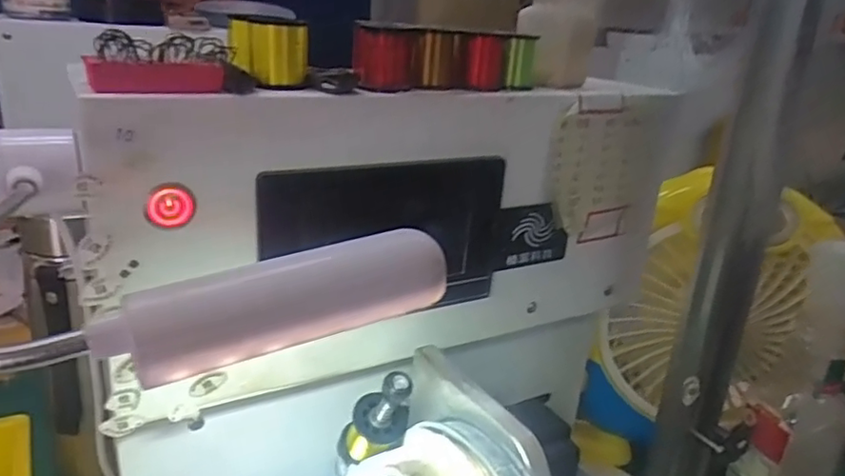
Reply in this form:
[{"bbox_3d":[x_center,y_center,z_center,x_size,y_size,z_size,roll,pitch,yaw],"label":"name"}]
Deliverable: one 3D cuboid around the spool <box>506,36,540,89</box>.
[{"bbox_3d":[0.059,-0.103,0.358,0.017,0.028,0.022,9,20,12],"label":"spool"}]

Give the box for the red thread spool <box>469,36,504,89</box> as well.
[{"bbox_3d":[0.036,-0.097,0.336,0.019,0.026,0.020,7,20,8],"label":"red thread spool"}]

